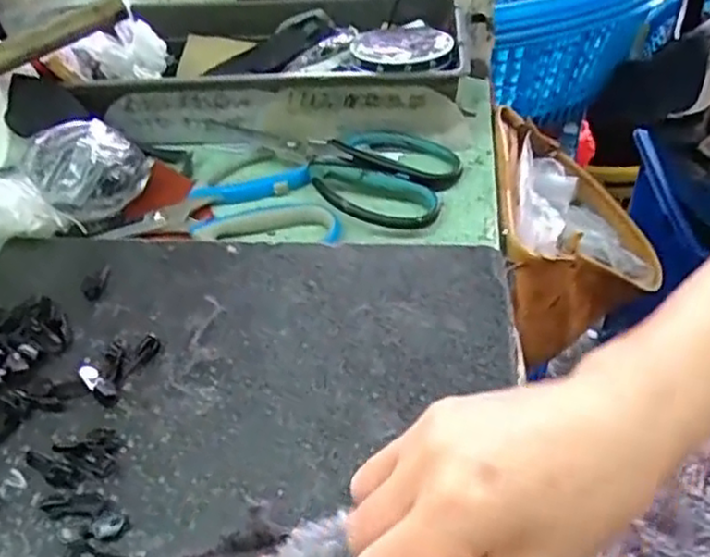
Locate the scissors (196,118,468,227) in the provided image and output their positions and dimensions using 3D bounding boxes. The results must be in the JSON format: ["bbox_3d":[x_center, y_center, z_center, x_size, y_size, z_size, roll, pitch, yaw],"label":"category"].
[{"bbox_3d":[-0.021,-0.085,0.496,0.181,0.018,0.093,16,51,18],"label":"scissors"}]

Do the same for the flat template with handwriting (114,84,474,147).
[{"bbox_3d":[-0.053,-0.121,0.520,0.265,0.050,0.007,0,48,6],"label":"flat template with handwriting"}]

